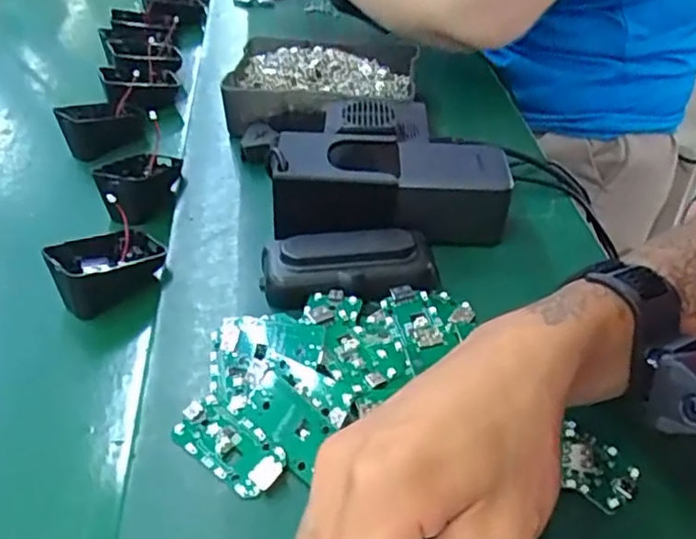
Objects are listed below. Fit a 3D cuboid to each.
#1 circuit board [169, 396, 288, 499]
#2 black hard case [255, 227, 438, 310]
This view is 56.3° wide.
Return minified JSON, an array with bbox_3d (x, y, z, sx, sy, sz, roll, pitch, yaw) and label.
[{"bbox_3d":[-0.060,0.088,0.325,0.062,0.006,0.029,29,50,31],"label":"circuit board"},{"bbox_3d":[0.000,-0.004,0.410,0.105,0.027,0.049,-10,42,-9],"label":"black hard case"}]

